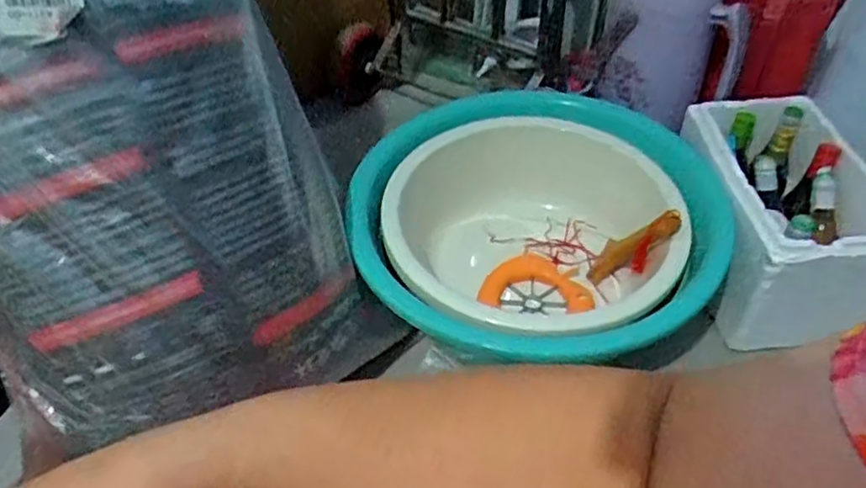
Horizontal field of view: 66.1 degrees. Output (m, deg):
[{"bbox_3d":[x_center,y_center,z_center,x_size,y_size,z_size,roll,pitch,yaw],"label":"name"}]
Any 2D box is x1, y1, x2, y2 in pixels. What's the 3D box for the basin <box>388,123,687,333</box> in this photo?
[{"bbox_3d":[0.131,-0.005,0.882,0.359,0.162,0.397,11,49,12],"label":"basin"}]

